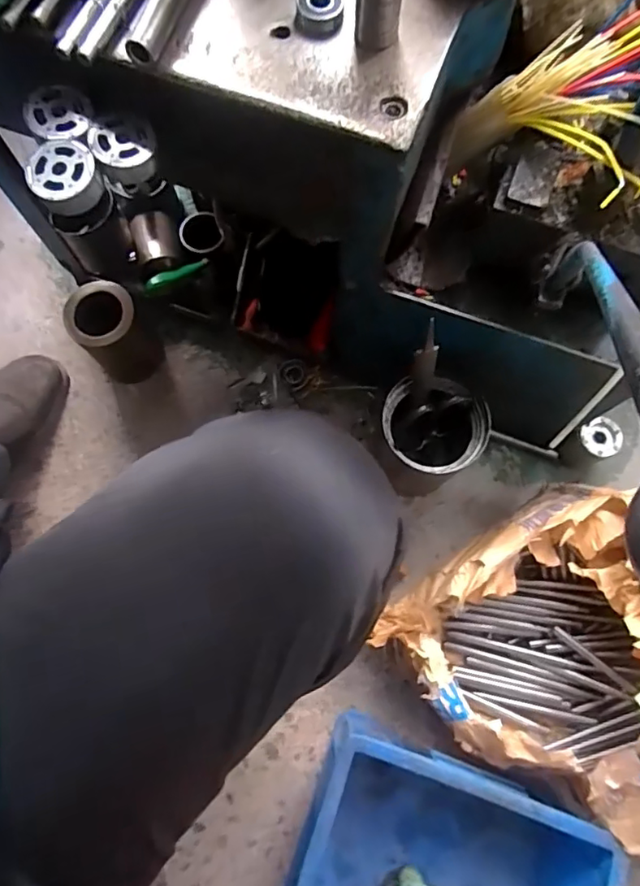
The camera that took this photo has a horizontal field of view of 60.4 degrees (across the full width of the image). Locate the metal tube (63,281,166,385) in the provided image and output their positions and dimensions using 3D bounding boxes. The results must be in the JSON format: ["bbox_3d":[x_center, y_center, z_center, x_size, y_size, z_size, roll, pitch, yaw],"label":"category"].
[{"bbox_3d":[-0.277,-0.145,0.748,0.094,0.135,0.092,0,76,-1],"label":"metal tube"}]

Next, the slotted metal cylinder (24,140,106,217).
[{"bbox_3d":[-0.200,-0.207,0.432,0.051,0.026,0.048,0,76,-1],"label":"slotted metal cylinder"}]

